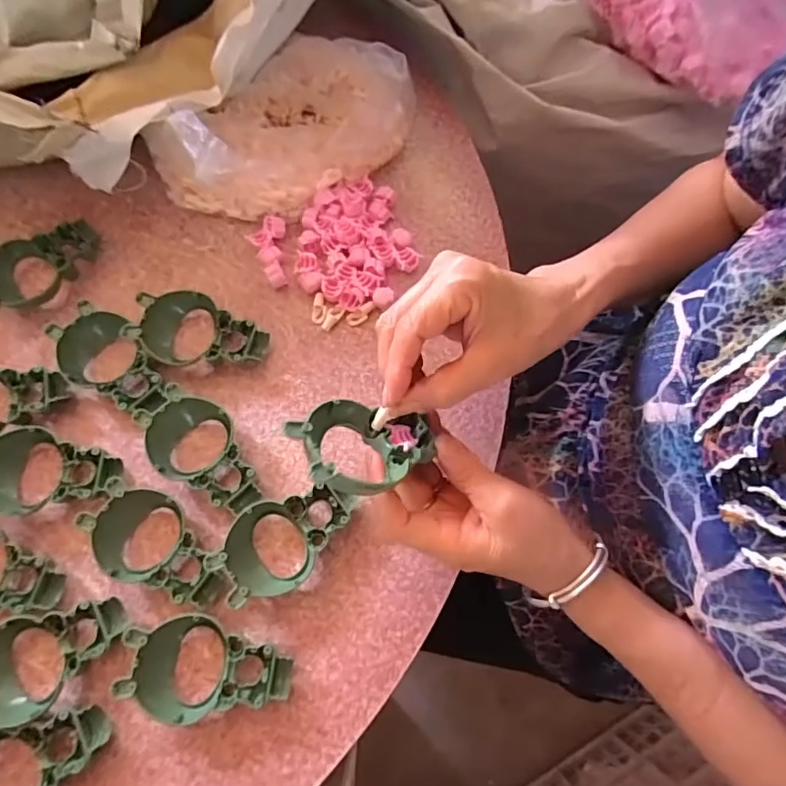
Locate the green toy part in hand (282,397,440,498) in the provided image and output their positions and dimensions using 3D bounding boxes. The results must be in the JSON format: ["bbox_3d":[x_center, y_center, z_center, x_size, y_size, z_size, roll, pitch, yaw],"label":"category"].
[{"bbox_3d":[-0.016,0.028,0.293,0.094,0.019,0.056,-12,52,-48],"label":"green toy part in hand"}]

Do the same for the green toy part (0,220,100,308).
[{"bbox_3d":[-0.284,-0.104,0.420,0.088,0.025,0.056,-28,75,-8],"label":"green toy part"}]

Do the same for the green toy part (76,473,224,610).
[{"bbox_3d":[-0.159,0.103,0.351,0.099,0.023,0.056,26,75,8],"label":"green toy part"}]

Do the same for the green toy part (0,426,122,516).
[{"bbox_3d":[-0.242,0.053,0.365,0.103,0.023,0.058,-3,73,-1],"label":"green toy part"}]

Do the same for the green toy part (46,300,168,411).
[{"bbox_3d":[-0.209,-0.025,0.395,0.100,0.025,0.058,25,75,7],"label":"green toy part"}]

